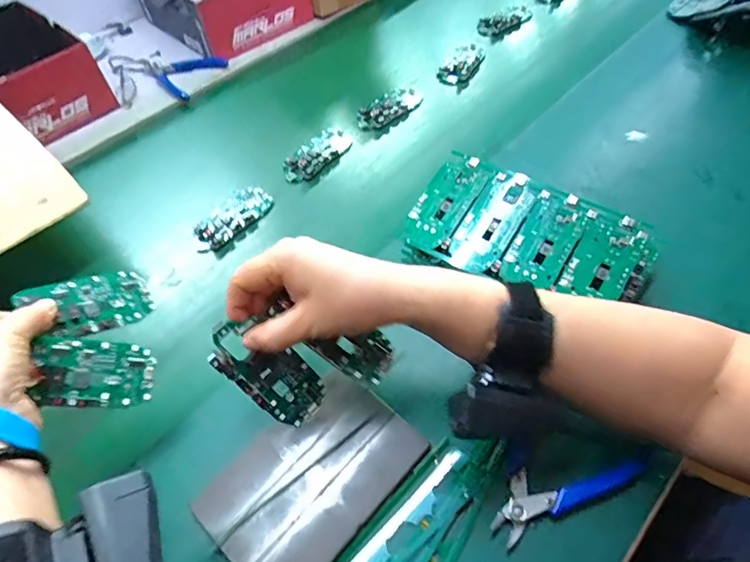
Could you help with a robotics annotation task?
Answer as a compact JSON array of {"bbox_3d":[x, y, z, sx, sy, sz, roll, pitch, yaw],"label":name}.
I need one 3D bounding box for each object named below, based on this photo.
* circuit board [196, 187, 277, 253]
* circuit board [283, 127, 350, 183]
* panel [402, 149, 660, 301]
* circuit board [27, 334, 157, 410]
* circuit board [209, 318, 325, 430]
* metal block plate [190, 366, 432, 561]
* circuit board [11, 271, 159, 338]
[{"bbox_3d":[-0.159,-0.071,0.547,0.053,0.016,0.101,28,62,23],"label":"circuit board"},{"bbox_3d":[-0.069,-0.155,0.606,0.043,0.019,0.098,29,63,24],"label":"circuit board"},{"bbox_3d":[0.134,-0.040,0.442,0.202,0.022,0.111,29,74,22],"label":"panel"},{"bbox_3d":[-0.191,0.064,0.338,0.071,0.005,0.045,9,73,-20],"label":"circuit board"},{"bbox_3d":[-0.076,0.066,0.358,0.044,0.097,0.006,-46,21,-11],"label":"circuit board"},{"bbox_3d":[-0.046,0.140,0.357,0.099,0.016,0.147,35,65,26],"label":"metal block plate"},{"bbox_3d":[-0.218,0.018,0.378,0.084,0.005,0.047,-20,76,-45],"label":"circuit board"}]

